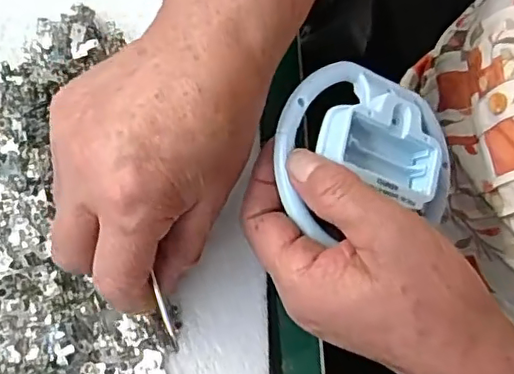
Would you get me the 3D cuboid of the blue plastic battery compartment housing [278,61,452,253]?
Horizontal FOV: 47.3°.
[{"bbox_3d":[0.051,-0.021,0.291,0.087,0.026,0.082,-6,84,-23],"label":"blue plastic battery compartment housing"}]

